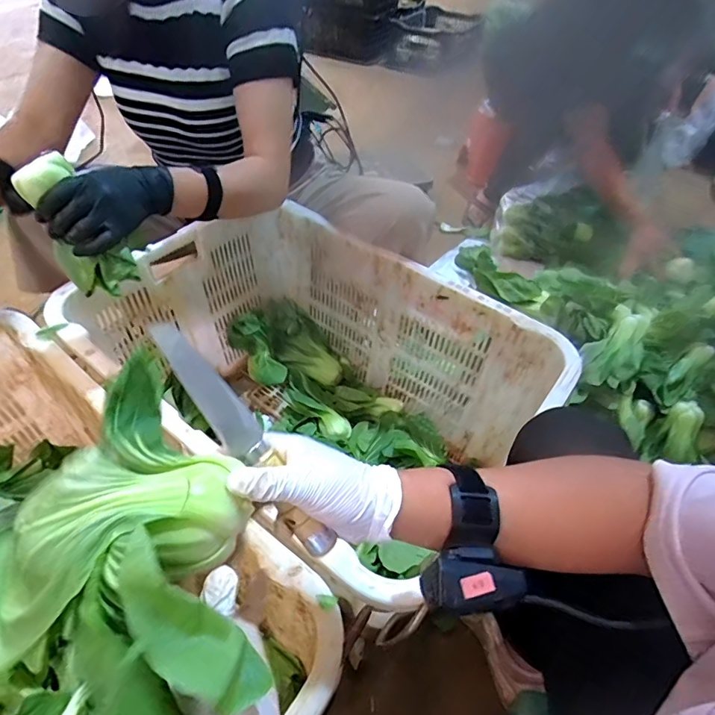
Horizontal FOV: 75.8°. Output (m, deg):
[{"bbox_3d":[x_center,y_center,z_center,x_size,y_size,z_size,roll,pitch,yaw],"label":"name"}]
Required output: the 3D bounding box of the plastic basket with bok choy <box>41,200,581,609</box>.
[{"bbox_3d":[-0.076,0.067,0.782,0.639,0.348,0.462,34,54,25],"label":"plastic basket with bok choy"}]

